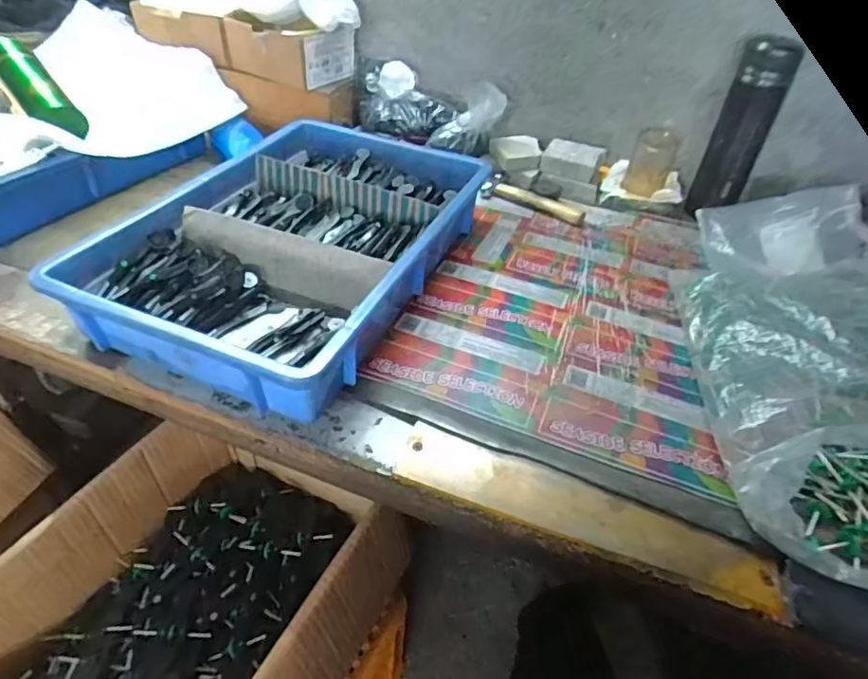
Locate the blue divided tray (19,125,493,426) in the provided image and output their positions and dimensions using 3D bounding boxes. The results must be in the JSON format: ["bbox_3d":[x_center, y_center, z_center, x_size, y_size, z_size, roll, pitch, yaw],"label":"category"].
[{"bbox_3d":[-0.141,-0.122,0.621,0.293,0.072,0.464,18,43,15],"label":"blue divided tray"}]

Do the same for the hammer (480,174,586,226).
[{"bbox_3d":[0.144,-0.202,0.793,0.154,0.020,0.051,27,47,24],"label":"hammer"}]

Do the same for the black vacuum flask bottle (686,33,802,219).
[{"bbox_3d":[0.436,-0.298,0.767,0.068,0.222,0.076,25,46,22],"label":"black vacuum flask bottle"}]

